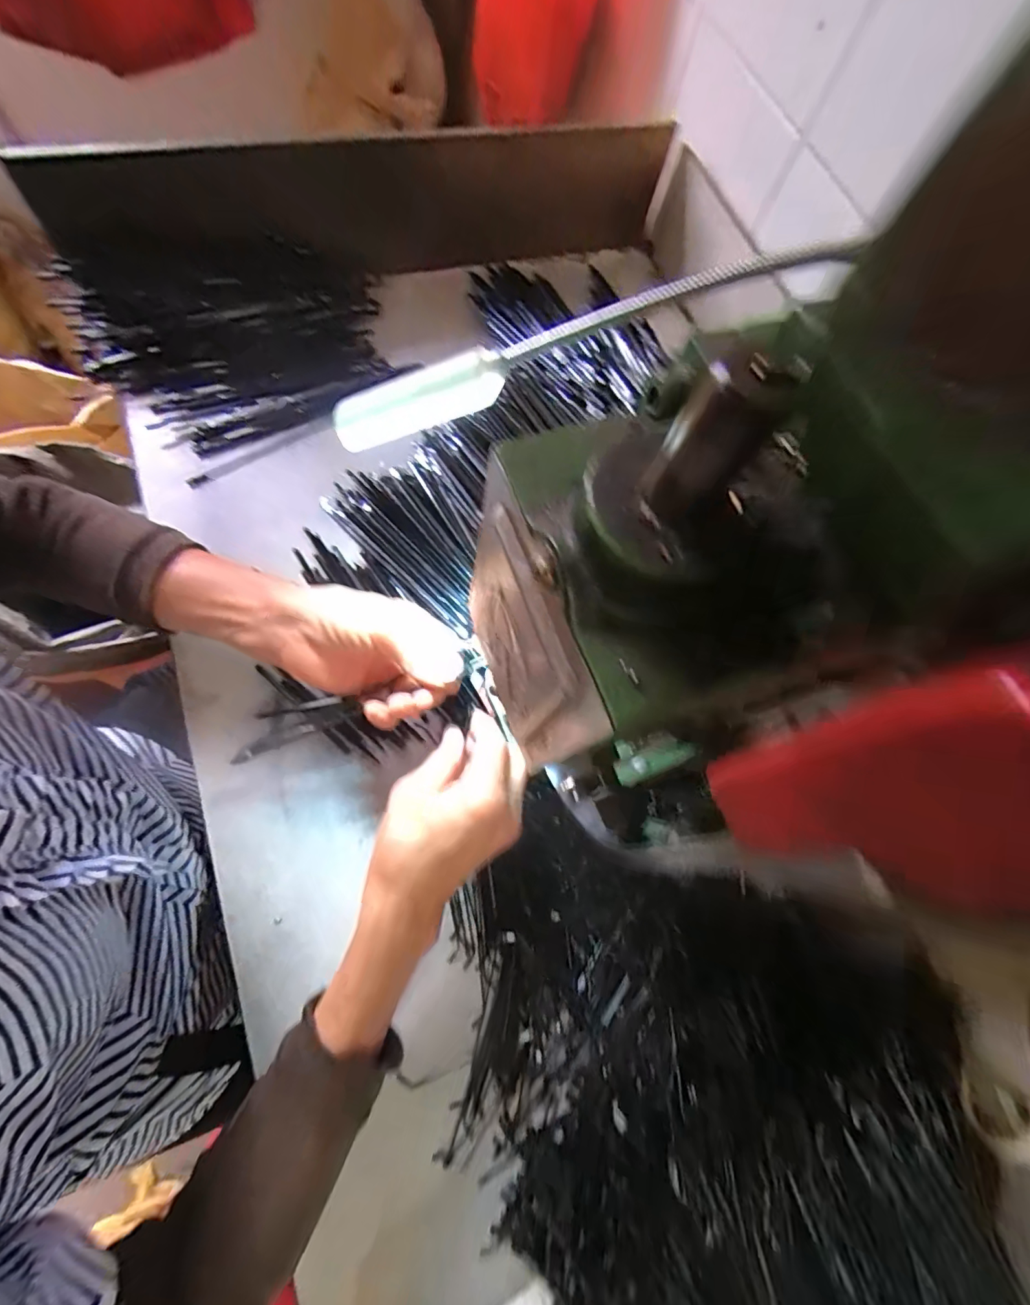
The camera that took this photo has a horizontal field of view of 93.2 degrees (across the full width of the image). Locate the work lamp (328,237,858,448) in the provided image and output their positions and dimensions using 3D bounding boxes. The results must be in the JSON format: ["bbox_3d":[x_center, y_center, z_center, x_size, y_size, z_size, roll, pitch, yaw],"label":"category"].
[{"bbox_3d":[0.009,-0.117,0.192,0.197,0.018,0.020,-9,73,21],"label":"work lamp"}]

